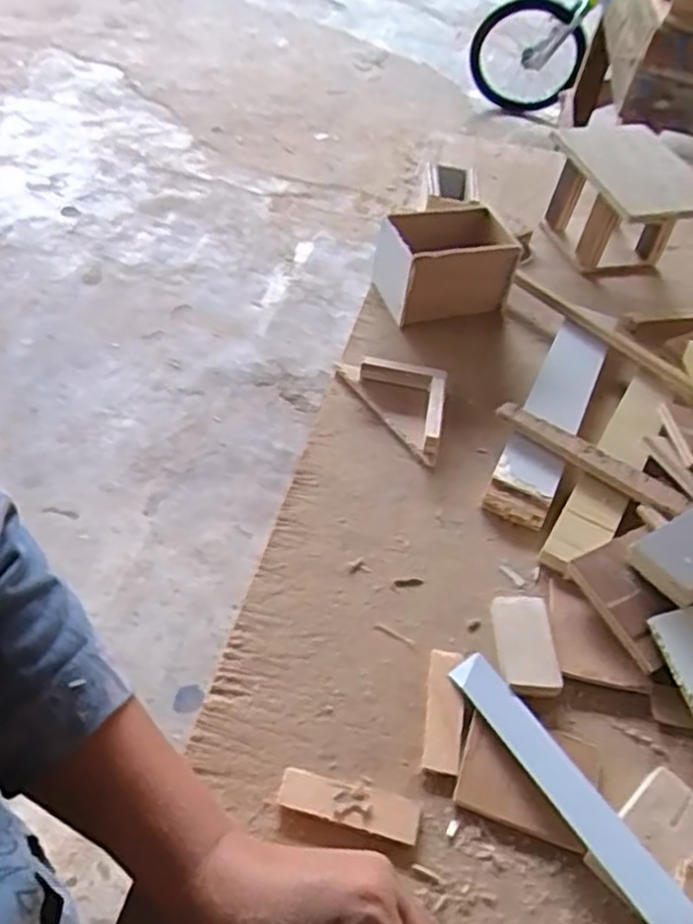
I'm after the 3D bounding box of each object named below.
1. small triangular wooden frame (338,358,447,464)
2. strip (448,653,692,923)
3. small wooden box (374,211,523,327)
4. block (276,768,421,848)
[{"bbox_3d":[0.052,-0.054,0.605,0.062,0.024,0.123,-25,53,-26],"label":"small triangular wooden frame"},{"bbox_3d":[0.127,0.186,0.385,0.025,0.006,0.207,-30,50,-14],"label":"strip"},{"bbox_3d":[0.091,-0.187,0.701,0.112,0.078,0.088,-13,49,-17],"label":"small wooden box"},{"bbox_3d":[0.001,0.183,0.390,0.074,0.008,0.022,12,46,6],"label":"block"}]

